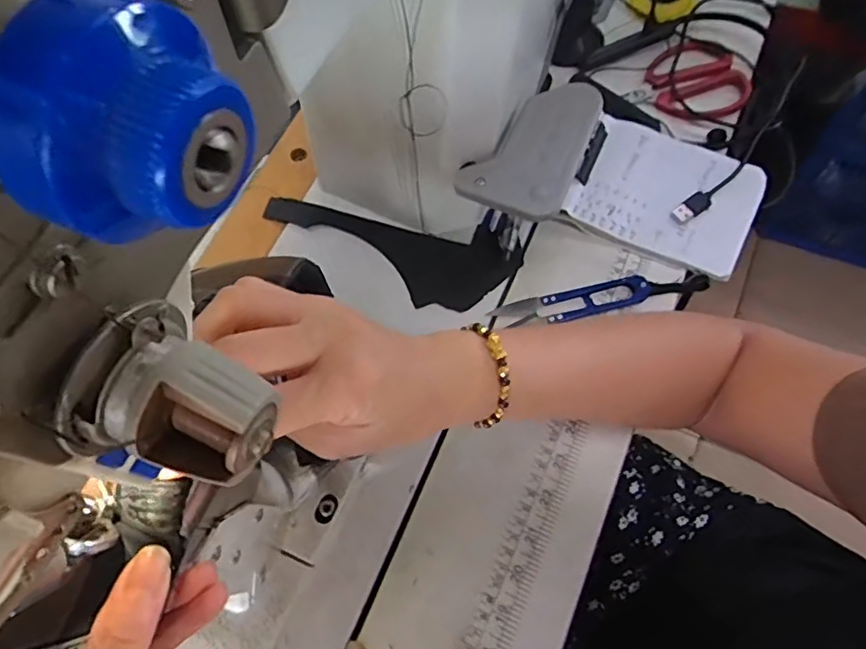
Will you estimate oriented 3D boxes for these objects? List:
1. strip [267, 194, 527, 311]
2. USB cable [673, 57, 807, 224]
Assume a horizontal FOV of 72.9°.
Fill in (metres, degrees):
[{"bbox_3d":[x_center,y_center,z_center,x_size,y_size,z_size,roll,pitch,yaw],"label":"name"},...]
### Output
[{"bbox_3d":[-0.036,-0.059,0.462,0.204,0.007,0.073,10,67,11],"label":"strip"},{"bbox_3d":[0.252,-0.145,0.467,0.019,0.030,0.175,39,75,21],"label":"USB cable"}]

